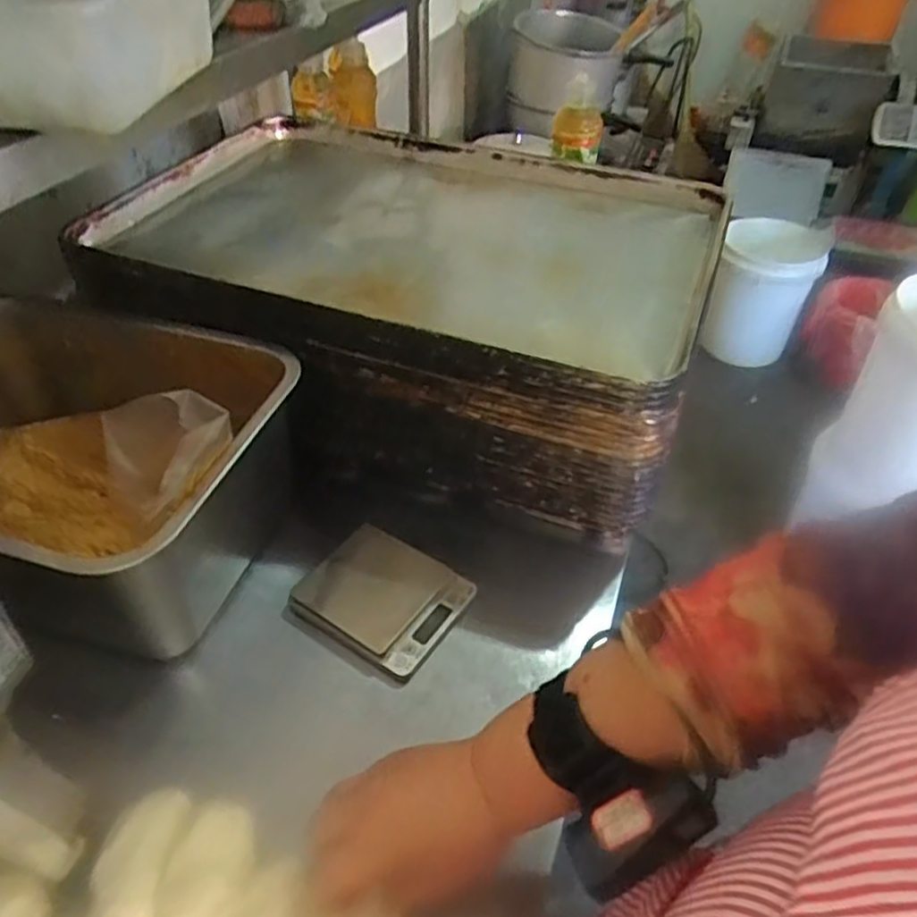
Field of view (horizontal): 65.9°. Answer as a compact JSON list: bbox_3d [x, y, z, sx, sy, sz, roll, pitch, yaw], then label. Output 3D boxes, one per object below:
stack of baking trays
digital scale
[{"bbox_3d":[-0.050,-0.179,0.788,0.585,0.191,0.404,14,44,13],"label":"stack of baking trays"},{"bbox_3d":[-0.065,0.120,0.599,0.125,0.023,0.111,23,47,22],"label":"digital scale"}]

